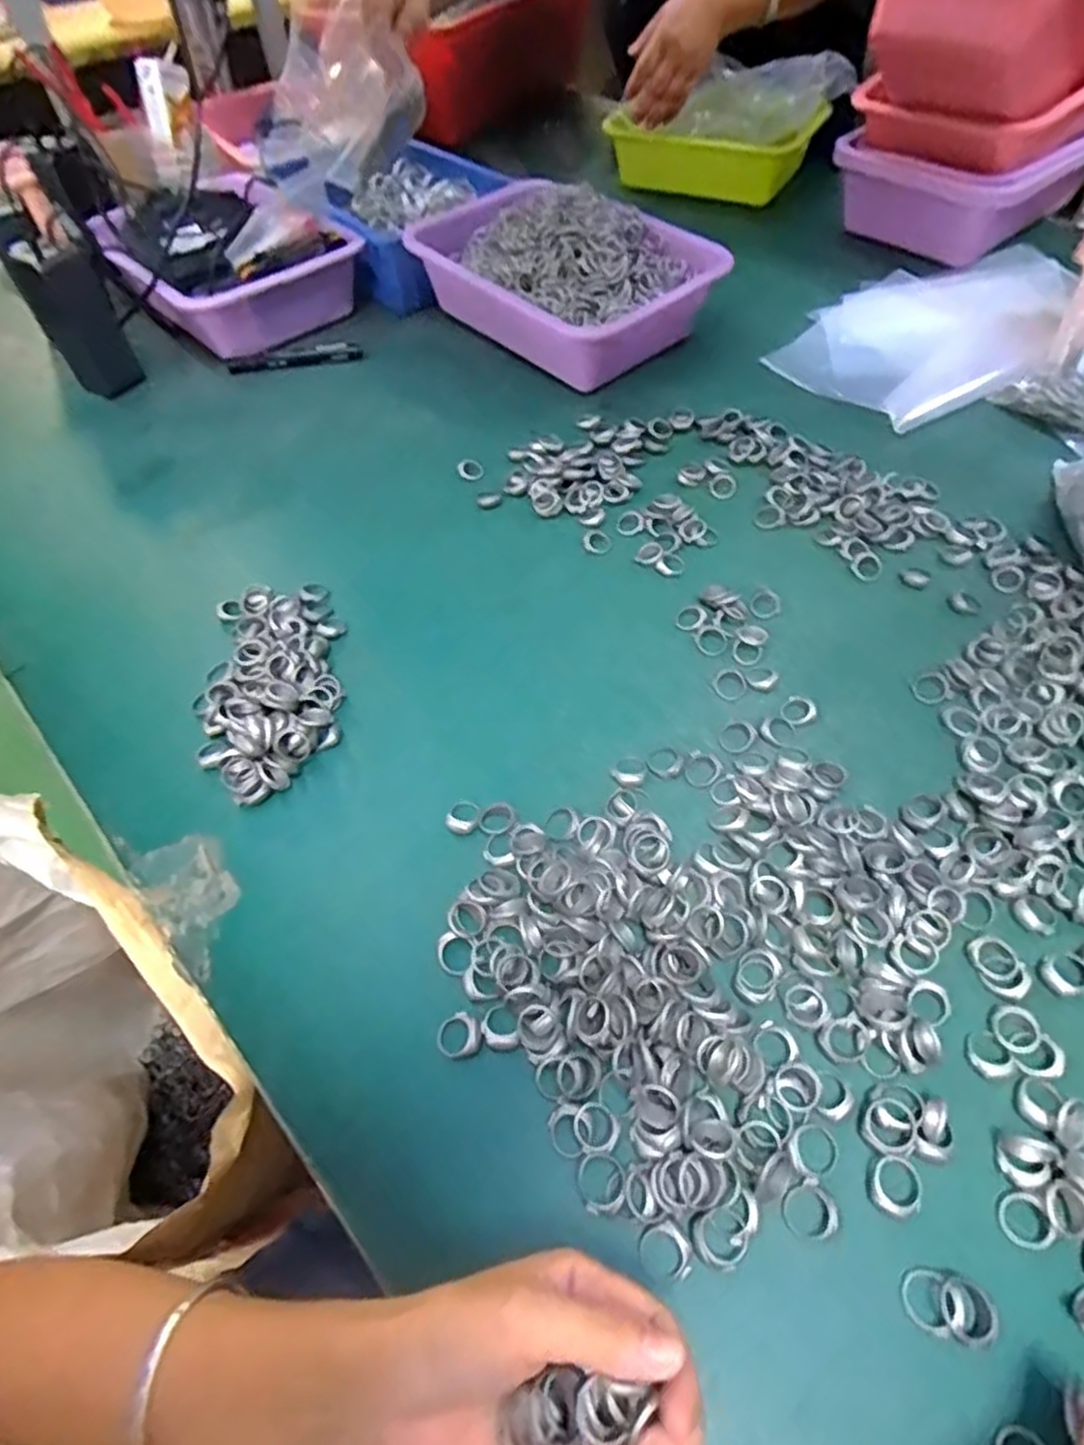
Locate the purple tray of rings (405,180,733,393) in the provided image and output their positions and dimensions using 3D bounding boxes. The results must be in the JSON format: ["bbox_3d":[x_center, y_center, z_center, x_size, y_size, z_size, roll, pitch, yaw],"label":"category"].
[{"bbox_3d":[0.027,-0.479,0.767,0.224,0.097,0.303,-39,61,-20],"label":"purple tray of rings"}]

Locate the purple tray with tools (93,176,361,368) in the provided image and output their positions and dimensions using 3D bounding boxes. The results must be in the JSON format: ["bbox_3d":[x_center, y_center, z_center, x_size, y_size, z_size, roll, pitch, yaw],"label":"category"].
[{"bbox_3d":[-0.357,-0.521,0.820,0.221,0.102,0.257,-35,60,-19],"label":"purple tray with tools"}]

